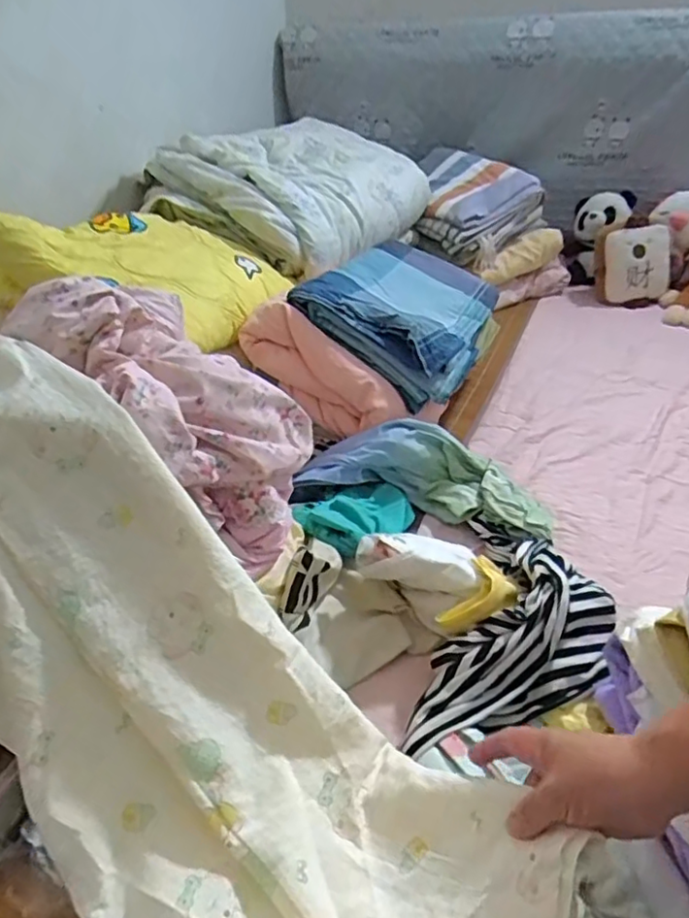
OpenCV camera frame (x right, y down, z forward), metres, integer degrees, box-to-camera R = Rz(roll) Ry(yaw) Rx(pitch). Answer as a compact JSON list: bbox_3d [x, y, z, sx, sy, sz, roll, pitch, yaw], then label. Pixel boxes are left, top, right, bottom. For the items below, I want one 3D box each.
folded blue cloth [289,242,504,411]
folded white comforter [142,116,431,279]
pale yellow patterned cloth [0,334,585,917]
[{"bbox_3d":[0.111,-0.275,1.063,0.289,0.086,0.388,31,46,3],"label":"folded blue cloth"},{"bbox_3d":[-0.133,-0.583,1.314,0.458,0.179,0.569,19,42,26],"label":"folded white comforter"},{"bbox_3d":[-0.166,0.167,0.491,0.666,0.193,0.230,40,51,16],"label":"pale yellow patterned cloth"}]

